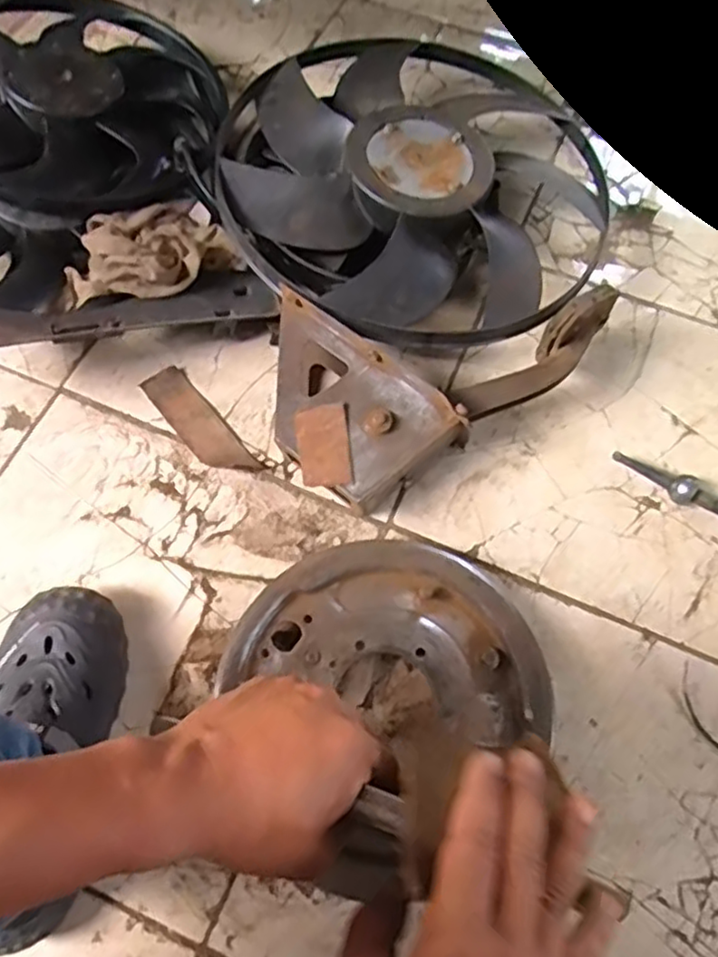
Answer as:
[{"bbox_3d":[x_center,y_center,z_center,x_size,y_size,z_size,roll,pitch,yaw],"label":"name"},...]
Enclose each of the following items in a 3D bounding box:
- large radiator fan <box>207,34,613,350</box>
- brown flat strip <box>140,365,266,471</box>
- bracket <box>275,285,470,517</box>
[{"bbox_3d":[0.073,-0.351,0.810,0.460,0.115,0.449,0,67,-1],"label":"large radiator fan"},{"bbox_3d":[-0.179,-0.059,0.748,0.049,0.015,0.159,-37,73,-16],"label":"brown flat strip"},{"bbox_3d":[-0.021,-0.072,0.713,0.231,0.085,0.150,39,85,11],"label":"bracket"}]

